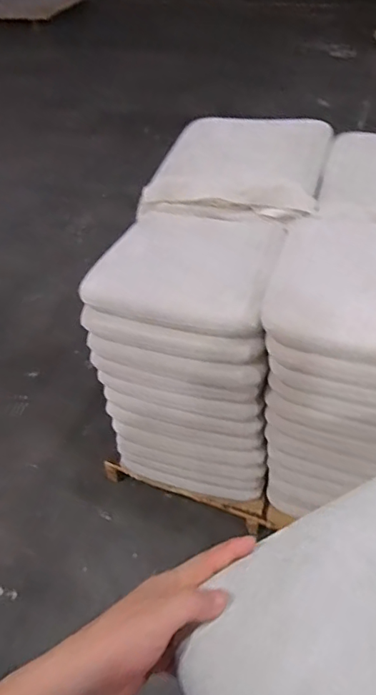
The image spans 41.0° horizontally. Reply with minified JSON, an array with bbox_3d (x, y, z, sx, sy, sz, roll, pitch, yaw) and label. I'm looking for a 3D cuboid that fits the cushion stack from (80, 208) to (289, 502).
[{"bbox_3d":[0.013,0.016,1.405,0.436,0.687,0.464,8,47,12],"label":"cushion stack"}]

